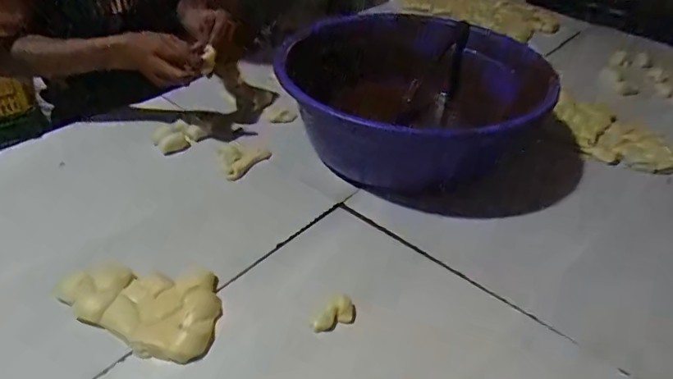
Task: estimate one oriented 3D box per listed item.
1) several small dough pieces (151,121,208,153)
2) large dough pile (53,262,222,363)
[{"bbox_3d":[-0.268,-0.089,0.782,0.081,0.021,0.051,-20,85,-19],"label":"several small dough pieces"},{"bbox_3d":[-0.209,0.121,0.529,0.182,0.025,0.120,21,42,21],"label":"large dough pile"}]

